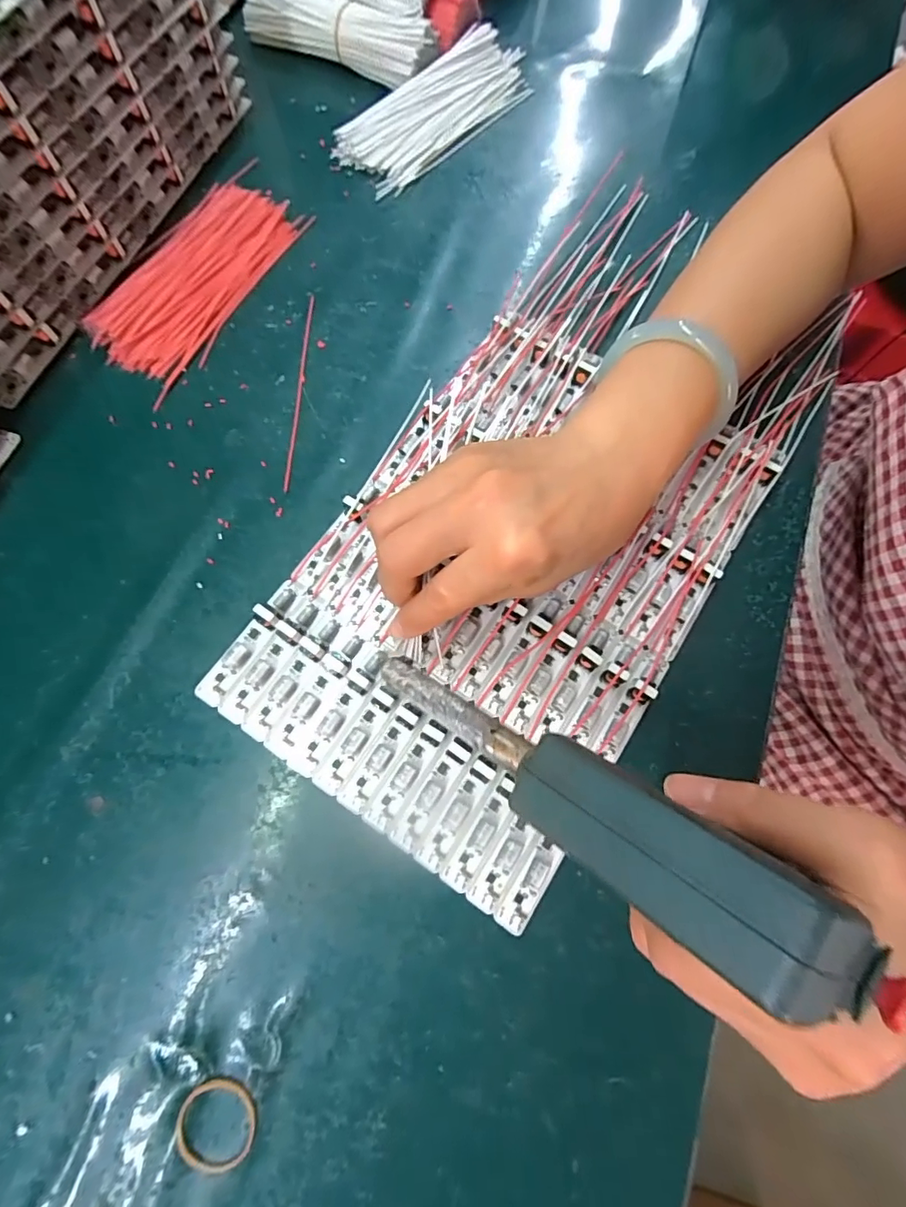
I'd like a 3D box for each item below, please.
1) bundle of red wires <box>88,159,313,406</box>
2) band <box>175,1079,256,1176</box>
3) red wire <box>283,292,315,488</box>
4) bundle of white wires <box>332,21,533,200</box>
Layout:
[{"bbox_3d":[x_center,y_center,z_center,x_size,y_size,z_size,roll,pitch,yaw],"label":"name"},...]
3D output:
[{"bbox_3d":[-0.166,-0.217,0.330,0.075,0.011,0.165,25,74,6],"label":"bundle of red wires"},{"bbox_3d":[-0.096,0.210,0.203,0.031,0.004,0.029,14,73,3],"label":"band"},{"bbox_3d":[-0.094,-0.133,0.311,0.004,0.004,0.141,2,73,-1],"label":"red wire"},{"bbox_3d":[-0.013,-0.367,0.372,0.068,0.023,0.159,42,77,11],"label":"bundle of white wires"}]

